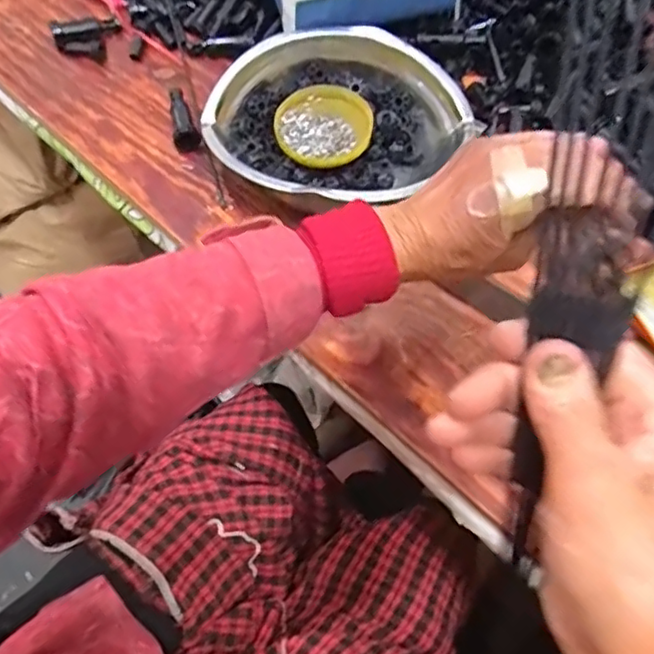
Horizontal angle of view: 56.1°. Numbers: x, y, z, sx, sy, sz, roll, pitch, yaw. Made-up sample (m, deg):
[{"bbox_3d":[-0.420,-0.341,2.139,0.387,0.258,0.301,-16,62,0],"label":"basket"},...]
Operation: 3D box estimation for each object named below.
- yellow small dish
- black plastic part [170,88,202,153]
[{"bbox_3d":[-0.002,-0.178,0.547,0.085,0.018,0.086,1,64,-3],"label":"yellow small dish"},{"bbox_3d":[-0.133,-0.193,0.559,0.022,0.025,0.072,-14,66,-9],"label":"black plastic part"}]

